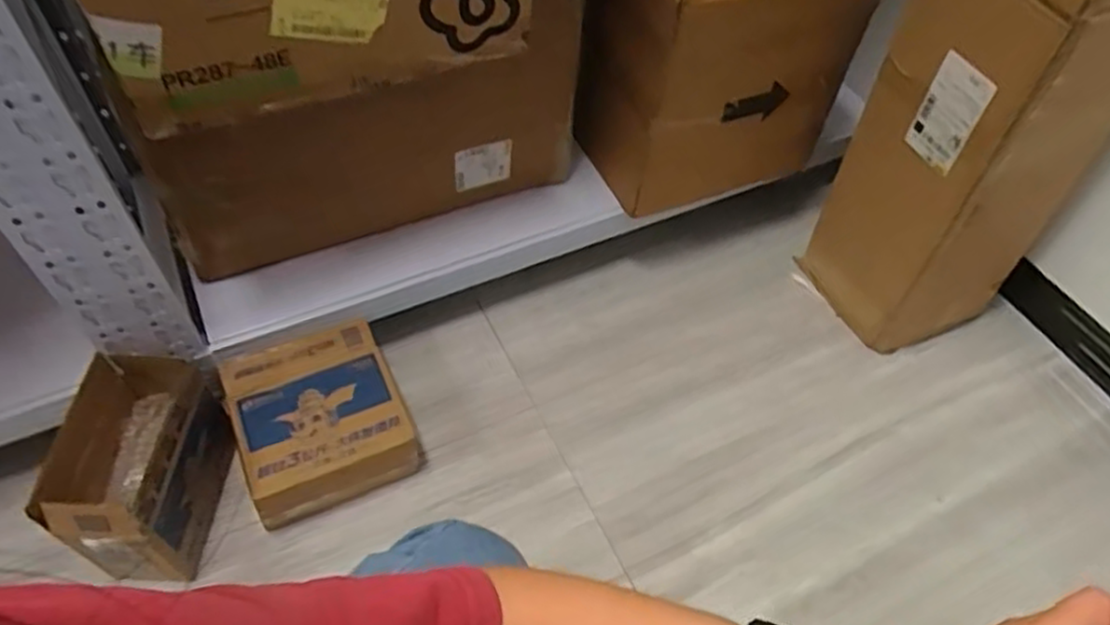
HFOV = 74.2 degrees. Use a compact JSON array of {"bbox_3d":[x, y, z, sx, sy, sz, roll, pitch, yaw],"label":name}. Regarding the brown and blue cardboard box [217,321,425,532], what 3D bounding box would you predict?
[{"bbox_3d":[-0.304,0.138,0.950,0.203,0.092,0.221,-24,58,-19],"label":"brown and blue cardboard box"}]

